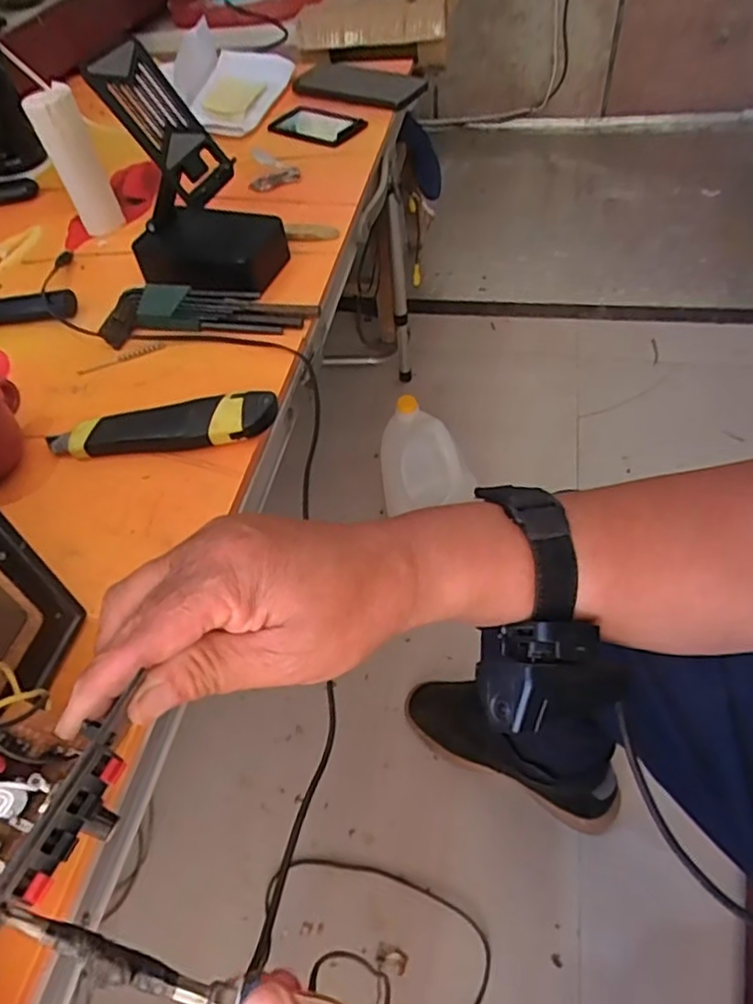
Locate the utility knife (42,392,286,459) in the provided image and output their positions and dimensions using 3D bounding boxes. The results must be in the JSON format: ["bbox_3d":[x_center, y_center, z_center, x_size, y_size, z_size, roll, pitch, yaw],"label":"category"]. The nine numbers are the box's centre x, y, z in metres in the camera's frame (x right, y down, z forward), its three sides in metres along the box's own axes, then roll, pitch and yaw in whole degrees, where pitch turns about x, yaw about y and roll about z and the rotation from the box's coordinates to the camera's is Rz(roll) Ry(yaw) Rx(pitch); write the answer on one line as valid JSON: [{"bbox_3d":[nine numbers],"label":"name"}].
[{"bbox_3d":[-0.151,-0.053,0.444,0.157,0.017,0.042,-3,50,3],"label":"utility knife"}]

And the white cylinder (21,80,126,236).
[{"bbox_3d":[-0.291,-0.326,0.616,0.046,0.131,0.041,-24,52,-13],"label":"white cylinder"}]

